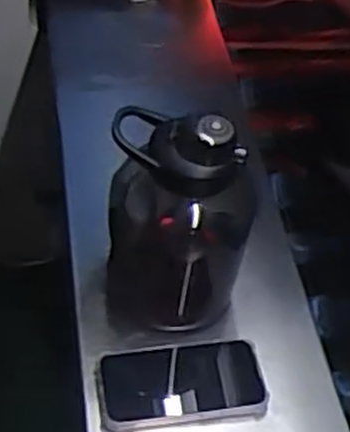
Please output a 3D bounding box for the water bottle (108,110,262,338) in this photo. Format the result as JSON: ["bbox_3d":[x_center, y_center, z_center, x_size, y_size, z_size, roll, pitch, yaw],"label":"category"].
[{"bbox_3d":[-0.003,0.012,0.735,0.130,0.240,0.096,5,45,5],"label":"water bottle"}]

